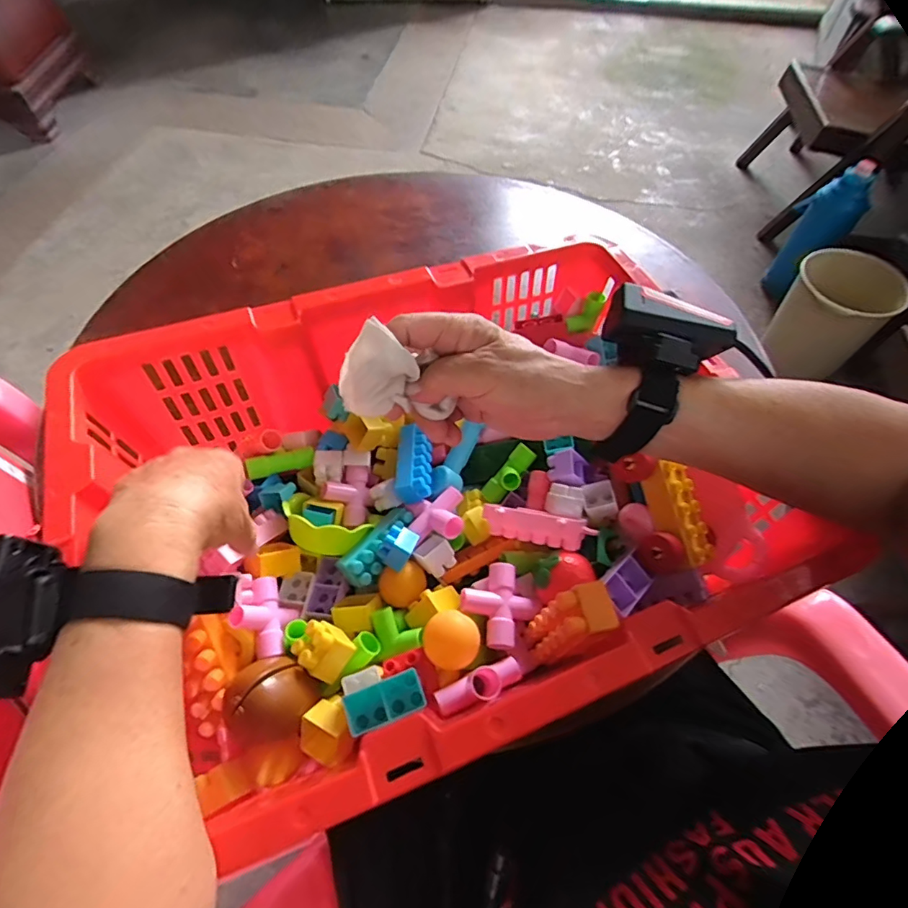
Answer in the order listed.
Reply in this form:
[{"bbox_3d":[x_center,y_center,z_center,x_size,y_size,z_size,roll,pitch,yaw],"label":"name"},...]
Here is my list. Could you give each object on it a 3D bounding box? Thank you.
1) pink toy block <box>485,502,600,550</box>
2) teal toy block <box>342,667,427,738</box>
[{"bbox_3d":[0.059,0.051,0.382,0.085,0.019,0.023,8,57,25],"label":"pink toy block"},{"bbox_3d":[-0.043,0.154,0.319,0.047,0.011,0.024,-20,61,-13],"label":"teal toy block"}]

